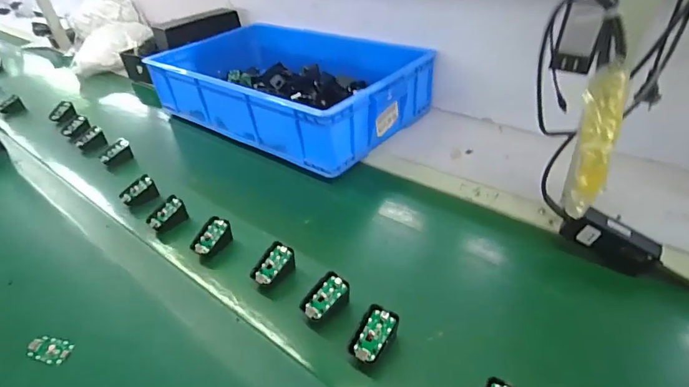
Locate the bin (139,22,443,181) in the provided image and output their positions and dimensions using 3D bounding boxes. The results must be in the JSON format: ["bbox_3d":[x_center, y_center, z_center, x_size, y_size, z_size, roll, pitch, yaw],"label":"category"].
[{"bbox_3d":[-0.137,-0.275,1.041,0.617,0.135,0.393,24,47,33],"label":"bin"}]

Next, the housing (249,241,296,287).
[{"bbox_3d":[-0.107,0.114,0.632,0.048,0.045,0.065,21,45,31],"label":"housing"}]

